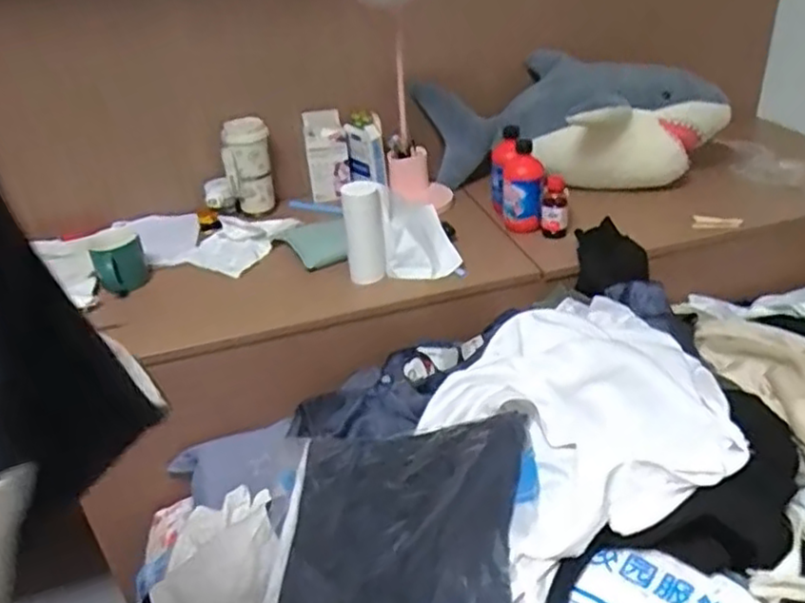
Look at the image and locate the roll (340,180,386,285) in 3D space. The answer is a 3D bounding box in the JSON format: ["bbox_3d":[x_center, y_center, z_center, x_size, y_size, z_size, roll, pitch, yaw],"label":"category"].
[{"bbox_3d":[-0.061,-0.112,1.109,0.062,0.164,0.051,-7,32,-4],"label":"roll"}]

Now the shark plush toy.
[{"bbox_3d":[0.321,-0.342,1.367,0.485,0.211,0.314,-15,33,-16],"label":"shark plush toy"}]

